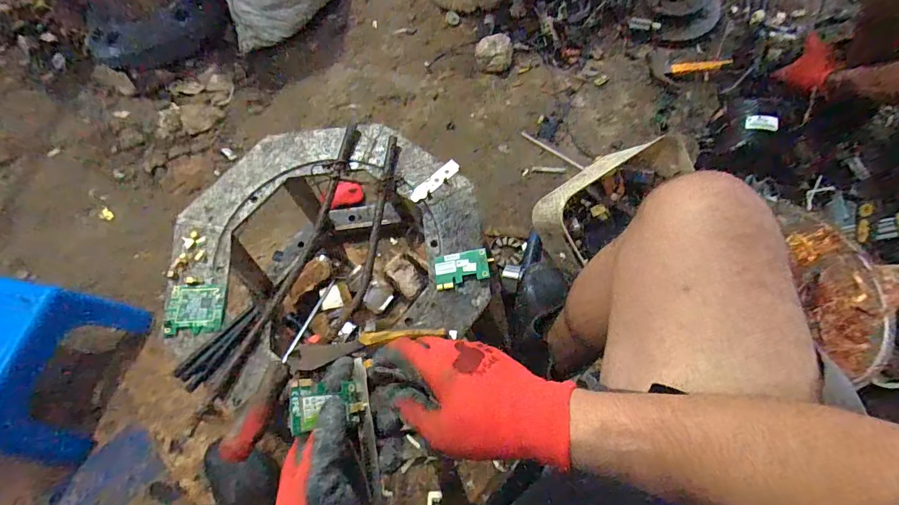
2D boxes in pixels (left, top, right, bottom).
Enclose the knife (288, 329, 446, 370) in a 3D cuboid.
[{"bbox_3d":[-0.093,0.100,0.498,0.170,0.011,0.028,-16,69,-5],"label":"knife"}]

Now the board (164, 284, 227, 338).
[{"bbox_3d":[-0.306,0.068,0.535,0.063,0.010,0.061,-5,68,-1],"label":"board"}]

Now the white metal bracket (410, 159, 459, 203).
[{"bbox_3d":[-0.020,-0.095,0.594,0.079,0.004,0.019,-39,74,-12],"label":"white metal bracket"}]

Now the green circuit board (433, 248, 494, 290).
[{"bbox_3d":[0.016,0.019,0.535,0.068,0.004,0.040,-12,75,6],"label":"green circuit board"}]

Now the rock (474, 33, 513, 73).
[{"bbox_3d":[0.109,-0.488,1.096,0.093,0.065,0.073,8,68,4],"label":"rock"}]

